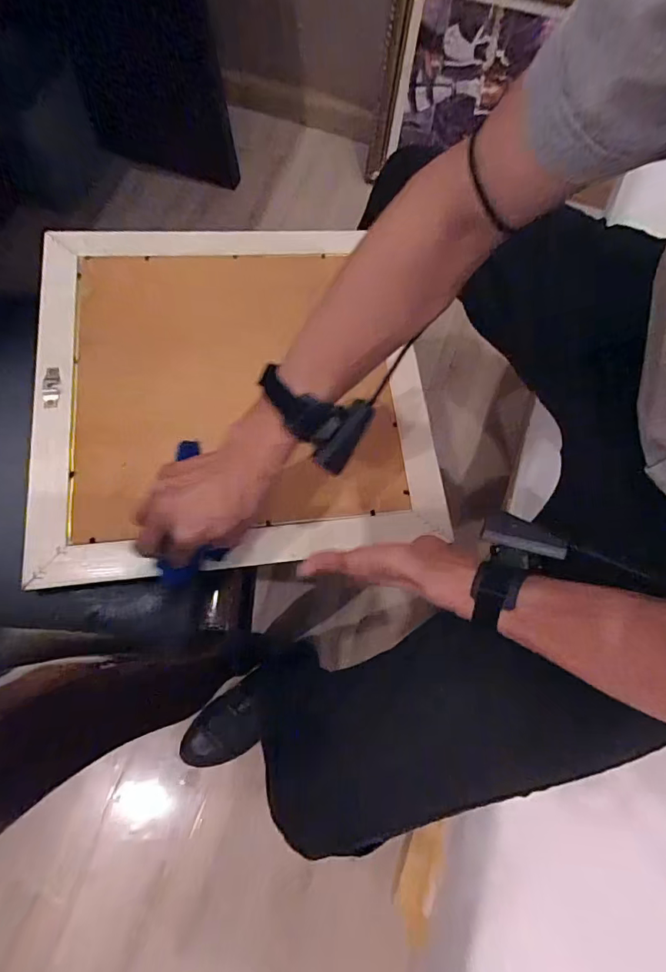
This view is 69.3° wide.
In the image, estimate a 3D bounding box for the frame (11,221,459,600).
[{"bbox_3d":[-0.114,-0.125,0.559,0.427,0.029,0.428,-7,72,-8],"label":"frame"}]

